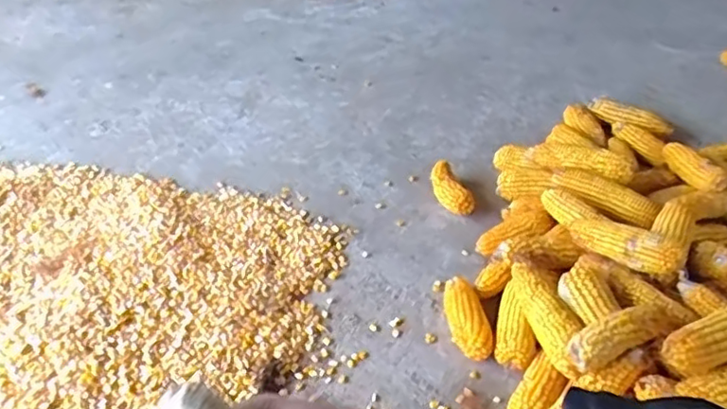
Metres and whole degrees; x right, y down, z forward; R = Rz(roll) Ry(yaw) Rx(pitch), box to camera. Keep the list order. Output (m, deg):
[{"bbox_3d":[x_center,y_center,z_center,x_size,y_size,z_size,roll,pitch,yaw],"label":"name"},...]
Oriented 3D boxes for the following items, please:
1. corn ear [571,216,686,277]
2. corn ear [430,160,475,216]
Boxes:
[{"bbox_3d":[0.353,0.052,0.822,0.148,0.053,0.042,31,52,33],"label":"corn ear"},{"bbox_3d":[0.148,-0.024,1.043,0.049,0.047,0.123,-14,43,-11],"label":"corn ear"}]

